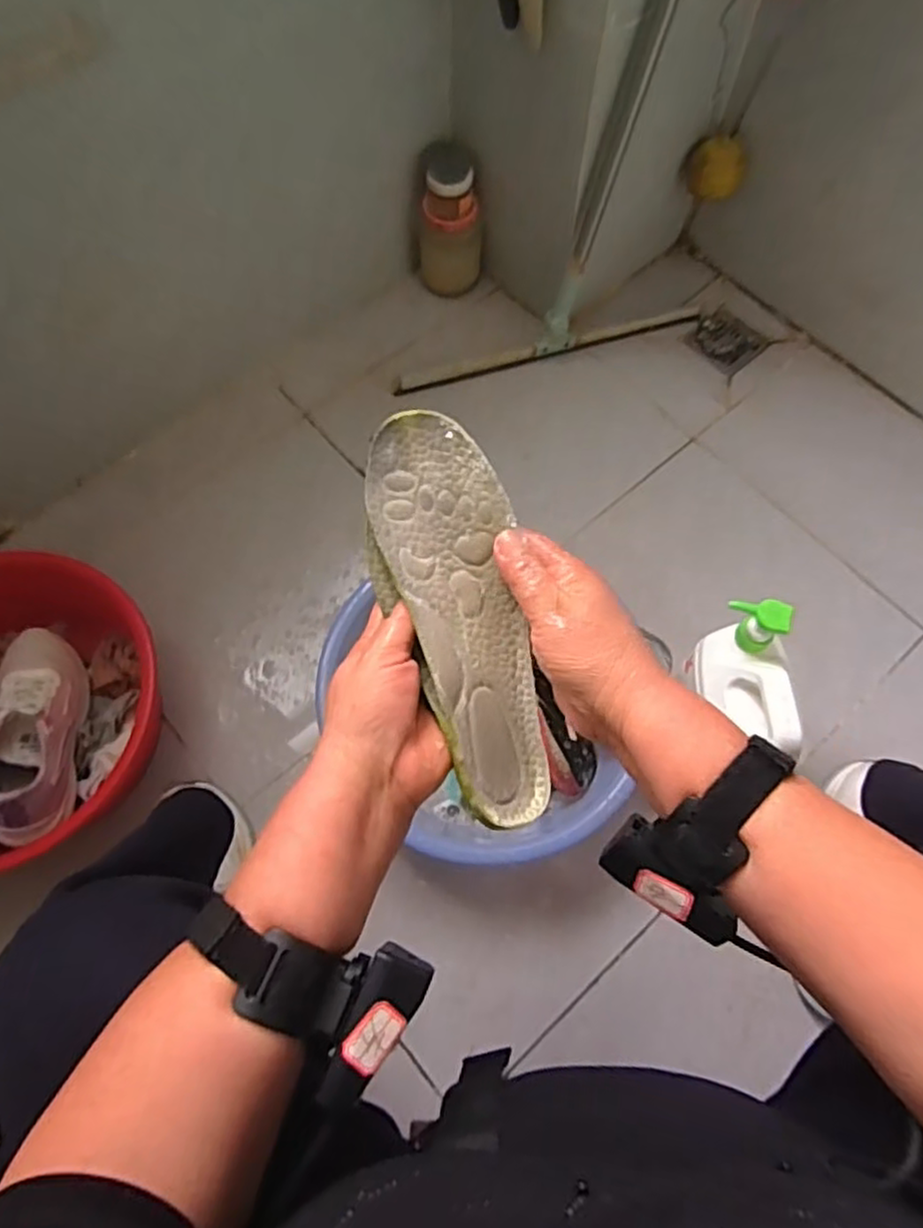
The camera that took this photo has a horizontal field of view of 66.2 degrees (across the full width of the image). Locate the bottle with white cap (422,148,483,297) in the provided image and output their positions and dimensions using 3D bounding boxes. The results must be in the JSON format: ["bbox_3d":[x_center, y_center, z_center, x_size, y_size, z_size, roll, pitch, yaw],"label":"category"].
[{"bbox_3d":[-0.016,-0.568,1.046,0.092,0.187,0.082,5,68,1],"label":"bottle with white cap"}]

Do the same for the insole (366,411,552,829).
[{"bbox_3d":[0.000,0.001,0.388,0.074,0.028,0.225,-15,86,-7],"label":"insole"}]

